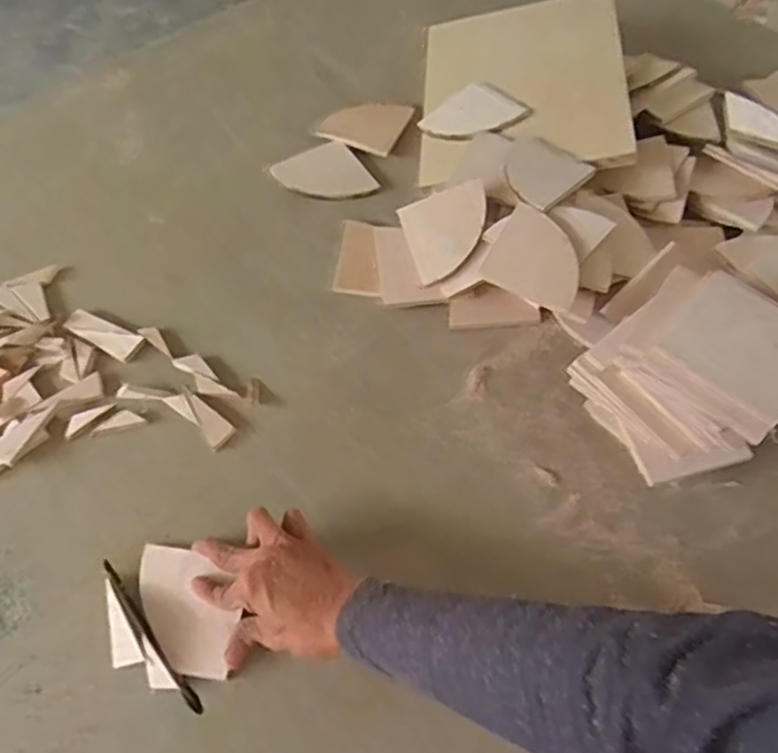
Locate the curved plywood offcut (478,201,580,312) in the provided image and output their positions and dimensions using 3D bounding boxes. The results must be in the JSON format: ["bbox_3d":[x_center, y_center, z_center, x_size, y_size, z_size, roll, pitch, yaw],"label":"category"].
[{"bbox_3d":[0.157,-0.124,0.720,0.097,0.012,0.092,29,80,13],"label":"curved plywood offcut"}]

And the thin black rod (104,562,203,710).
[{"bbox_3d":[-0.206,0.218,0.592,0.011,0.011,0.160,-36,67,-22],"label":"thin black rod"}]

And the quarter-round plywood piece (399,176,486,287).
[{"bbox_3d":[0.067,-0.160,0.766,0.096,0.009,0.093,-22,75,17],"label":"quarter-round plywood piece"}]

